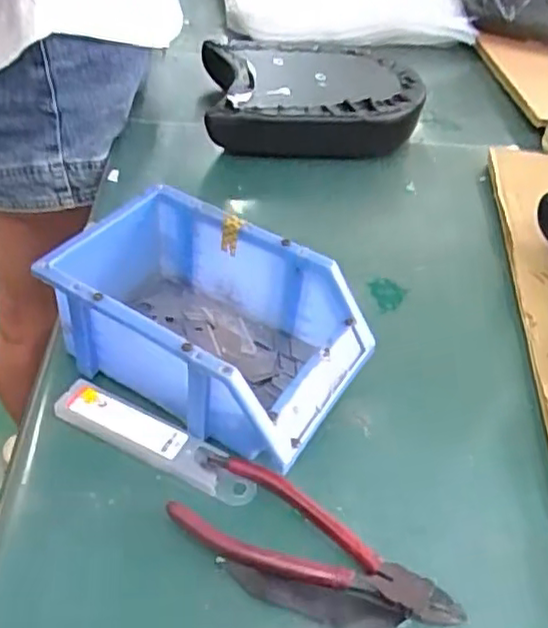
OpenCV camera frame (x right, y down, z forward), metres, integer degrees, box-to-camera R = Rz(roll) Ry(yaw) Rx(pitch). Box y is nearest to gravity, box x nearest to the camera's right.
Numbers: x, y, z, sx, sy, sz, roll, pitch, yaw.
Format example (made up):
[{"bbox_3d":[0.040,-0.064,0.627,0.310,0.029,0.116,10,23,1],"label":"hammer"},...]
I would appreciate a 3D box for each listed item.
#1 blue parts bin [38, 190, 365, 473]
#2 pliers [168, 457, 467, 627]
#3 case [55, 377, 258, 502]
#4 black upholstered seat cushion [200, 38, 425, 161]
[{"bbox_3d":[-0.047,0.001,0.420,0.198,0.074,0.115,25,47,19],"label":"blue parts bin"},{"bbox_3d":[0.021,0.125,0.347,0.152,0.013,0.050,24,47,18],"label":"pliers"},{"bbox_3d":[-0.069,0.073,0.386,0.125,0.012,0.027,20,46,14],"label":"case"},{"bbox_3d":[0.038,-0.222,0.674,0.212,0.051,0.176,0,44,-6],"label":"black upholstered seat cushion"}]

